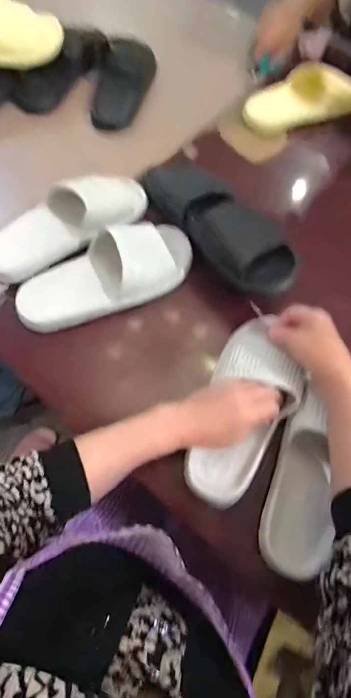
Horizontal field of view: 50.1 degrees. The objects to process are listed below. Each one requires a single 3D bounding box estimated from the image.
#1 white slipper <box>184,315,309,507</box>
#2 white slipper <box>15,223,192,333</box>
[{"bbox_3d":[0.095,0.070,0.474,0.107,0.058,0.247,20,76,6],"label":"white slipper"},{"bbox_3d":[-0.098,-0.109,0.547,0.266,0.066,0.095,-25,72,-10],"label":"white slipper"}]

